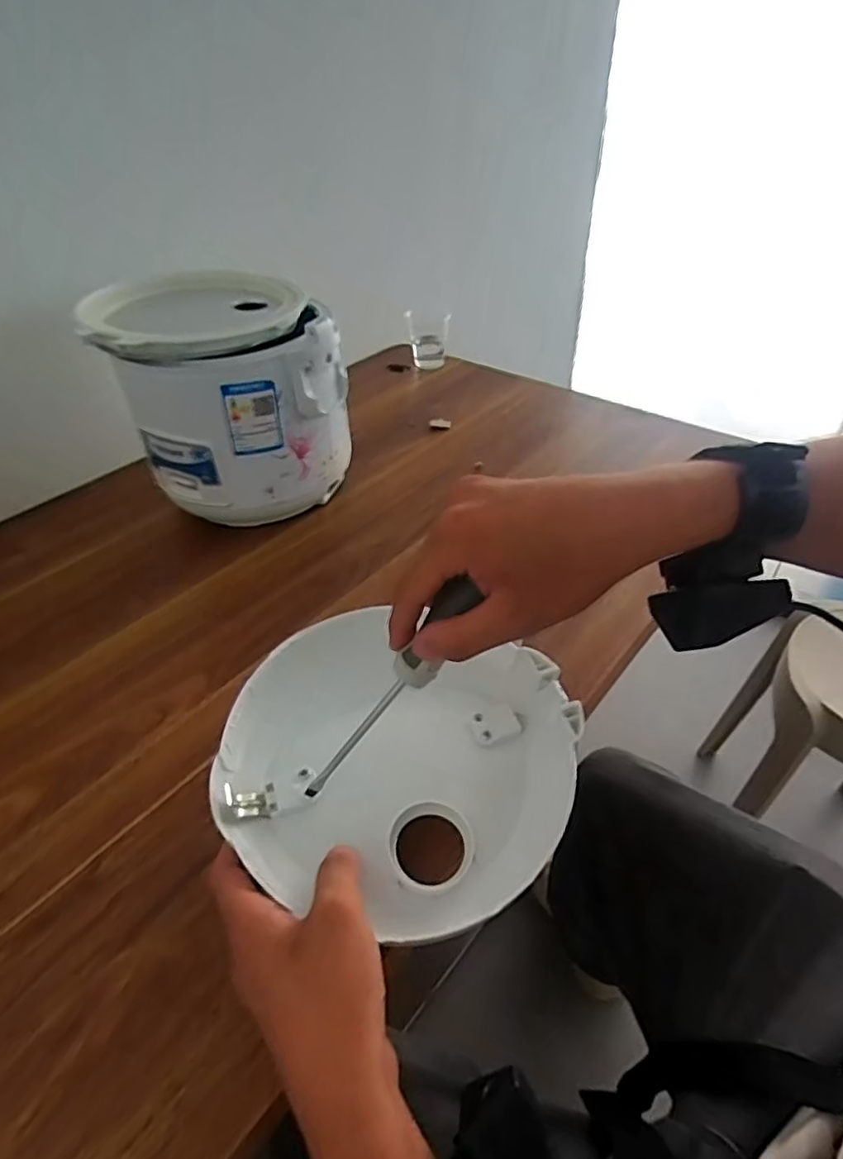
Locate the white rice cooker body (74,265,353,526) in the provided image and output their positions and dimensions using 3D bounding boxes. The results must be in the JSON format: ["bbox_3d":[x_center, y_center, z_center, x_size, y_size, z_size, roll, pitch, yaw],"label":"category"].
[{"bbox_3d":[-0.181,-0.176,0.607,0.207,0.200,0.183,-12,42,-10],"label":"white rice cooker body"}]

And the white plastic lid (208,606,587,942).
[{"bbox_3d":[-0.012,0.104,0.367,0.202,0.047,0.185,8,42,12],"label":"white plastic lid"}]

